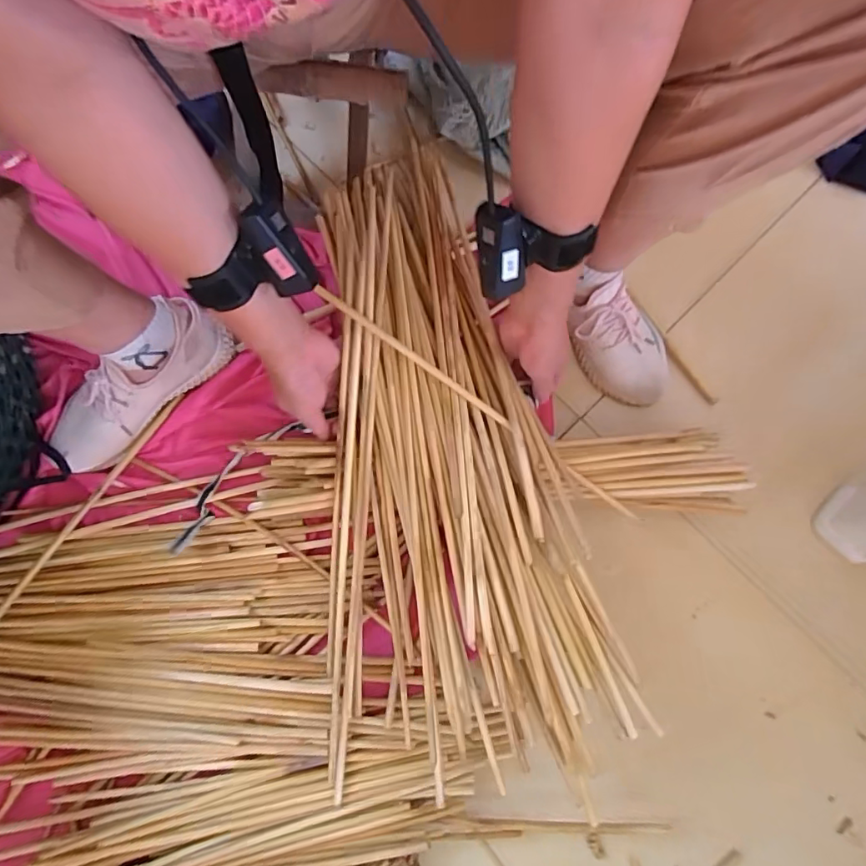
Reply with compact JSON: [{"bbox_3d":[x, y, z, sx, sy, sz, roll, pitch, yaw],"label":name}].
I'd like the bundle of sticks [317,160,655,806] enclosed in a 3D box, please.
[{"bbox_3d":[-0.016,-0.005,0.542,0.253,0.111,0.652,-10,79,-3],"label":"bundle of sticks"}]

